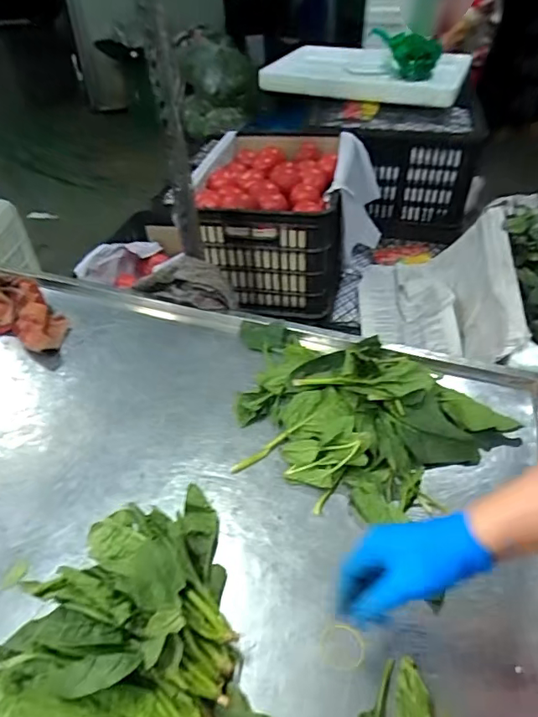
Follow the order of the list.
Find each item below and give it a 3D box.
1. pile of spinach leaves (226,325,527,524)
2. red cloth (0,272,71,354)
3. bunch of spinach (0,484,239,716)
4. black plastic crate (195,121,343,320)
[{"bbox_3d":[0.102,0.061,0.721,0.408,0.068,0.282,19,46,23],"label":"pile of spinach leaves"},{"bbox_3d":[-0.457,-0.079,0.887,0.145,0.072,0.230,-34,51,-30],"label":"red cloth"},{"bbox_3d":[-0.121,0.255,0.475,0.189,0.110,0.305,16,45,19],"label":"bunch of spinach"},{"bbox_3d":[0.017,-0.341,1.229,0.295,0.282,0.485,1,42,3],"label":"black plastic crate"}]

